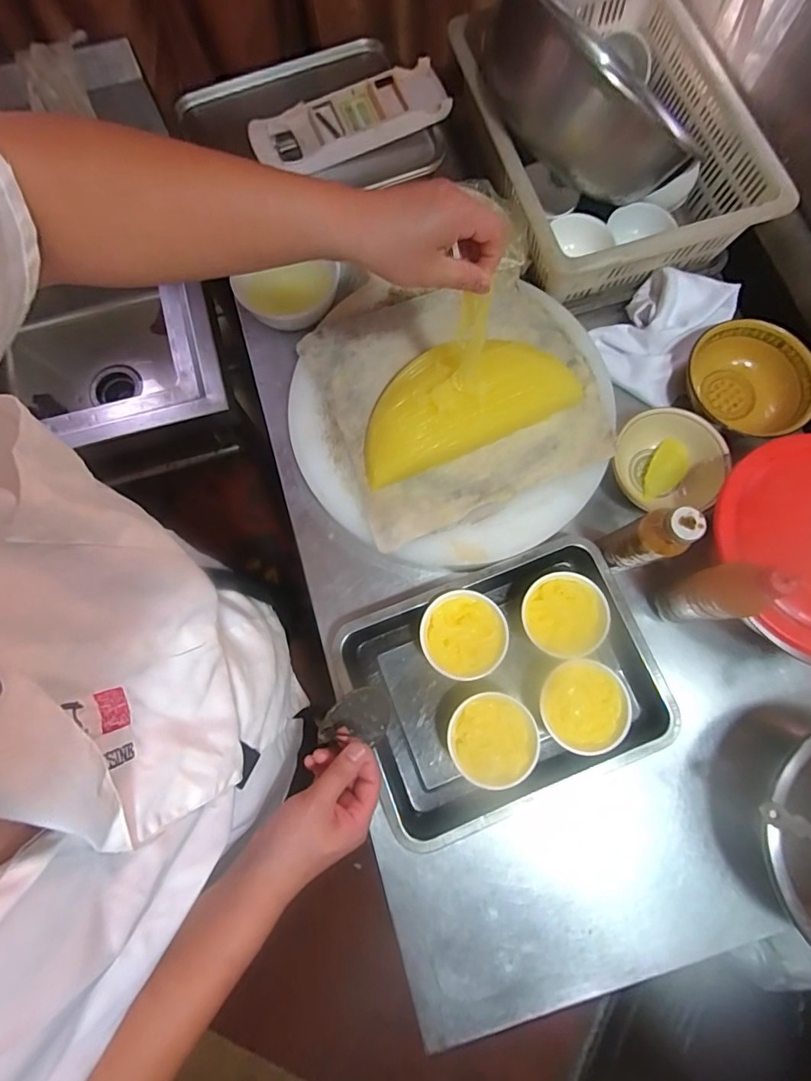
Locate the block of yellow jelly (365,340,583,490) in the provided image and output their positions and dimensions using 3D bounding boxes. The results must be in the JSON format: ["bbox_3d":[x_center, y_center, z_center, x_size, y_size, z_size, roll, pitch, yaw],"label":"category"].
[{"bbox_3d":[0.076,-0.193,0.640,0.303,0.070,0.139,-22,79,-4],"label":"block of yellow jelly"}]

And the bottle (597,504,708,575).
[{"bbox_3d":[0.297,0.002,0.588,0.047,0.180,0.058,-16,79,-3],"label":"bottle"}]

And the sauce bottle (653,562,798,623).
[{"bbox_3d":[0.366,0.066,0.566,0.060,0.233,0.056,-5,78,-1],"label":"sauce bottle"}]

